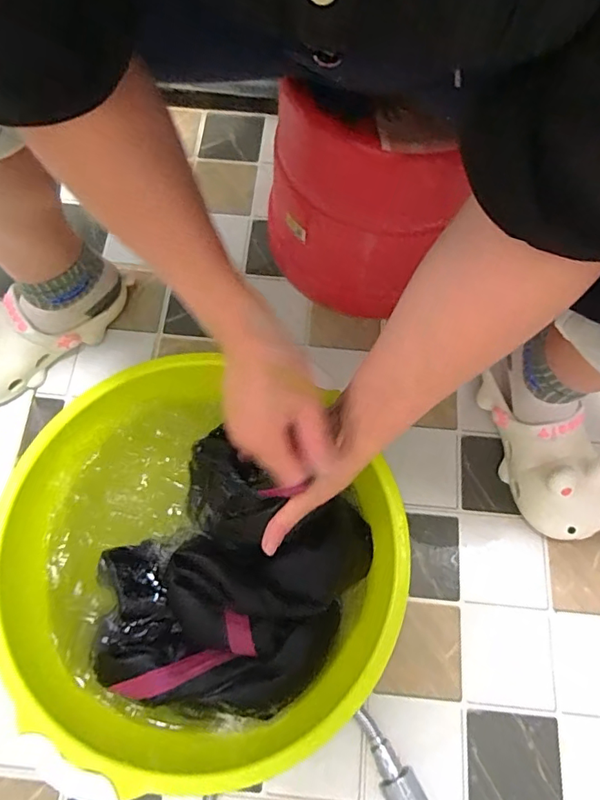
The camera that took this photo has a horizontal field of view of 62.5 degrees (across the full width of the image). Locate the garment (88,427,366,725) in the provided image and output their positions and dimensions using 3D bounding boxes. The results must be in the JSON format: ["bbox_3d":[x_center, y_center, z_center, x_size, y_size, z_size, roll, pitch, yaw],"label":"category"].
[{"bbox_3d":[-0.069,0.166,0.441,0.213,0.076,0.222,27,71,9],"label":"garment"}]

